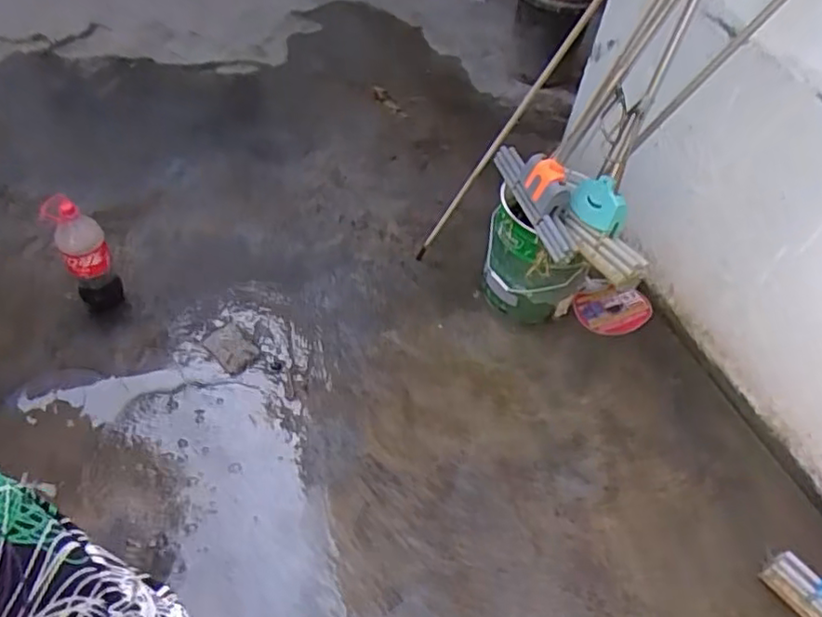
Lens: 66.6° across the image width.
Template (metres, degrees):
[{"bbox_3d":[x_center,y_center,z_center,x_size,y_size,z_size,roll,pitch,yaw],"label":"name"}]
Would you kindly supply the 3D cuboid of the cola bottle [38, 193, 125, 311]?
[{"bbox_3d":[-0.768,-0.112,1.490,0.106,0.349,0.110,-23,55,-22],"label":"cola bottle"}]

